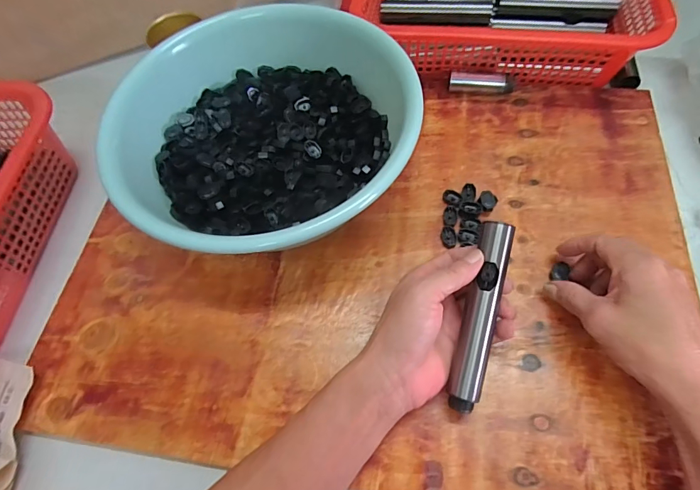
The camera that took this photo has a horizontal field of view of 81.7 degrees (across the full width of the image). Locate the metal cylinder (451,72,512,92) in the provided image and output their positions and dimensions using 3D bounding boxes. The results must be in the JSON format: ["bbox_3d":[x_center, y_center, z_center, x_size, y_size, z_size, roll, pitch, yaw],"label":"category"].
[{"bbox_3d":[0.154,-0.191,0.479,0.071,0.026,0.021,4,64,5],"label":"metal cylinder"}]

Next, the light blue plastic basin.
[{"bbox_3d":[-0.081,-0.114,0.415,0.285,0.095,0.252,-15,64,-4],"label":"light blue plastic basin"}]

